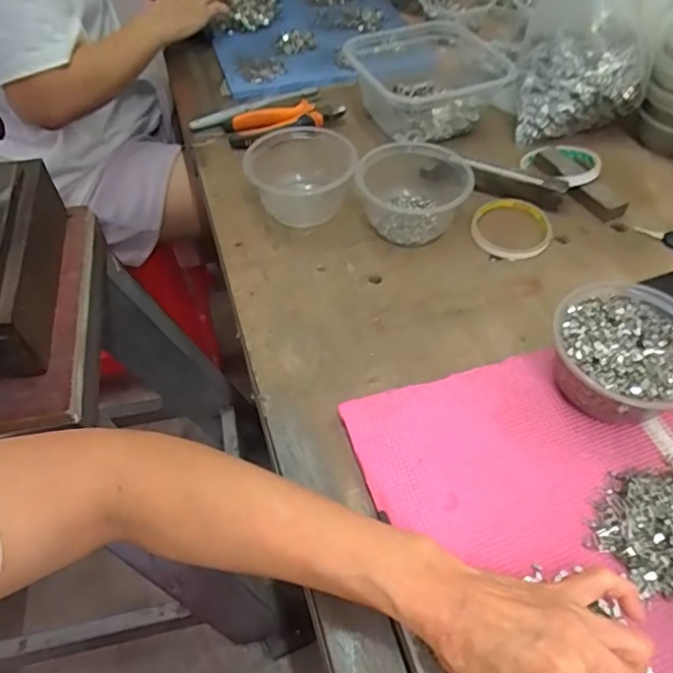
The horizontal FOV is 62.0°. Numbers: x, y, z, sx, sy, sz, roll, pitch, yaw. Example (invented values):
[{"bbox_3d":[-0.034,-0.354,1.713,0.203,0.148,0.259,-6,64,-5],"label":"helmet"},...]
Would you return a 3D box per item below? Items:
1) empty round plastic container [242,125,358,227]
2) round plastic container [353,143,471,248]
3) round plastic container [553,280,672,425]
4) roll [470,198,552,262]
[{"bbox_3d":[-0.038,-0.174,0.598,0.111,0.060,0.111,0,52,0],"label":"empty round plastic container"},{"bbox_3d":[0.079,-0.159,0.589,0.109,0.055,0.123,1,52,1],"label":"round plastic container"},{"bbox_3d":[0.228,0.015,0.444,0.110,0.058,0.116,0,52,0],"label":"round plastic container"},{"bbox_3d":[0.186,-0.115,0.595,0.082,0.010,0.090,0,52,0],"label":"roll"}]

